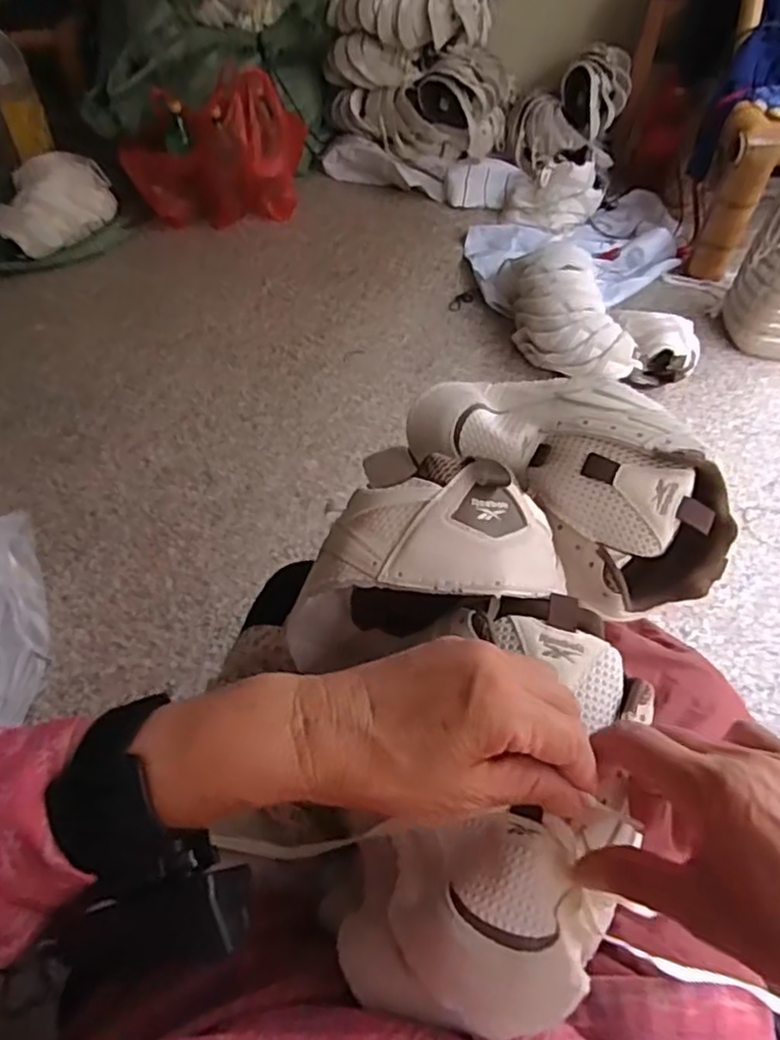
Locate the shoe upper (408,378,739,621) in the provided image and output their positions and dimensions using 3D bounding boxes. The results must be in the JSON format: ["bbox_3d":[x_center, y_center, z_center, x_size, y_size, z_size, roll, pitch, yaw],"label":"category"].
[{"bbox_3d":[0.120,-0.027,0.437,0.202,0.084,0.123,34,58,23],"label":"shoe upper"}]

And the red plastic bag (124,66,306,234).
[{"bbox_3d":[-0.378,-0.824,1.532,0.413,0.257,0.171,-26,57,-20],"label":"red plastic bag"}]

